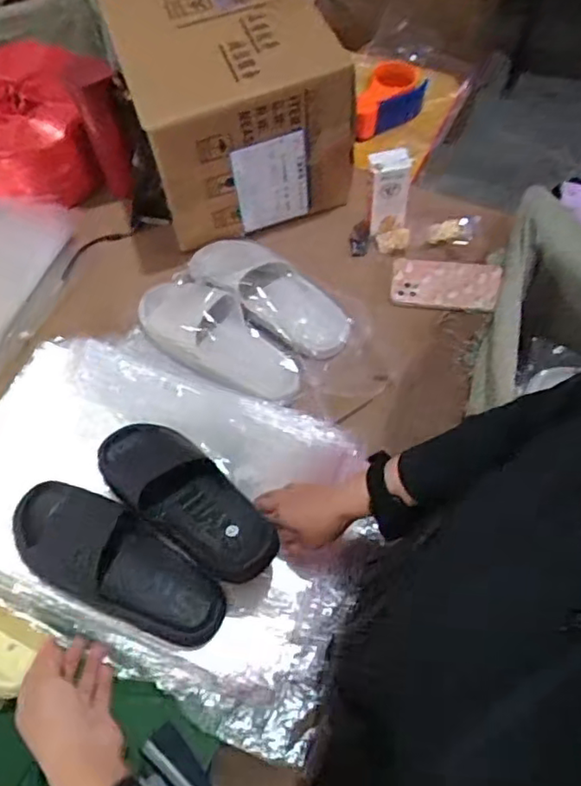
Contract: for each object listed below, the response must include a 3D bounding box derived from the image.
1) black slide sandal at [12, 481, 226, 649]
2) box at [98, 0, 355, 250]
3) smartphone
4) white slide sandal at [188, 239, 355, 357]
[{"bbox_3d":[-0.199,0.193,0.699,0.259,0.061,0.105,25,67,16],"label":"black slide sandal"},{"bbox_3d":[-0.098,-0.479,0.969,0.293,0.254,0.362,-19,63,-6],"label":"box"},{"bbox_3d":[0.231,-0.165,0.915,0.153,0.011,0.079,11,64,9],"label":"smartphone"},{"bbox_3d":[-0.032,-0.152,0.900,0.270,0.063,0.111,33,70,19],"label":"white slide sandal"}]

